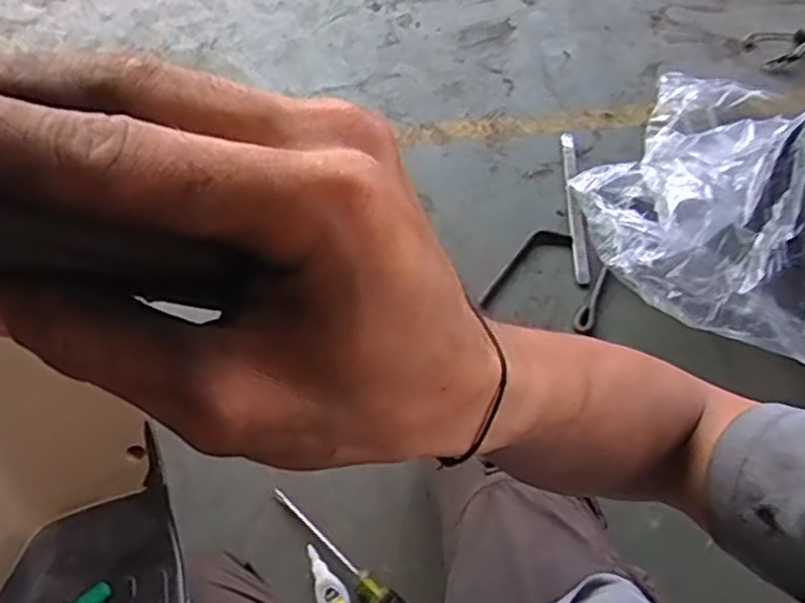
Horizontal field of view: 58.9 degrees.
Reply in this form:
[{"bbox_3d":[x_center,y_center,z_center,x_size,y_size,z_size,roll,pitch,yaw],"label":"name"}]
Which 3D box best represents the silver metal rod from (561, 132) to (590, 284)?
[{"bbox_3d":[0.276,-0.159,1.140,0.024,0.017,0.293,3,60,-1],"label":"silver metal rod"}]

